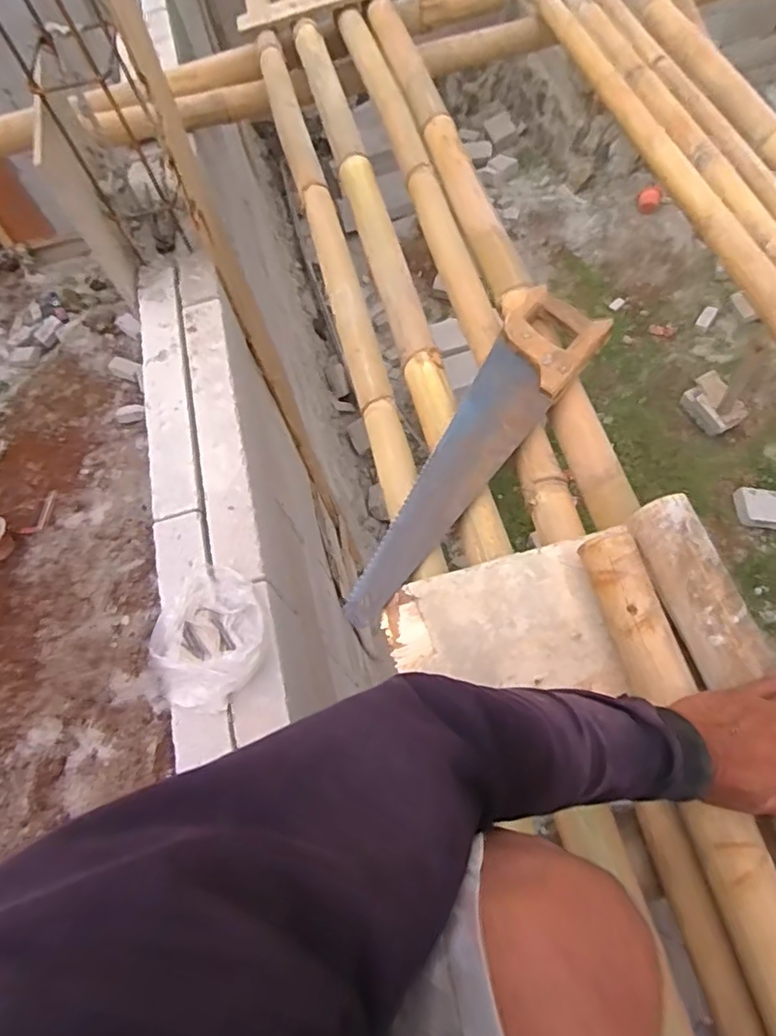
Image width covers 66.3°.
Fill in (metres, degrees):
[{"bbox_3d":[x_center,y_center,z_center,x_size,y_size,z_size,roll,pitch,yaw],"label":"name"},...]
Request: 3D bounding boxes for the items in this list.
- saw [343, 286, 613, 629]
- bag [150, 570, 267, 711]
[{"bbox_3d":[0.088,-0.093,0.736,0.123,0.018,0.486,35,77,26],"label":"saw"},{"bbox_3d":[-0.241,0.153,0.795,0.165,0.053,0.177,25,69,19],"label":"bag"}]

